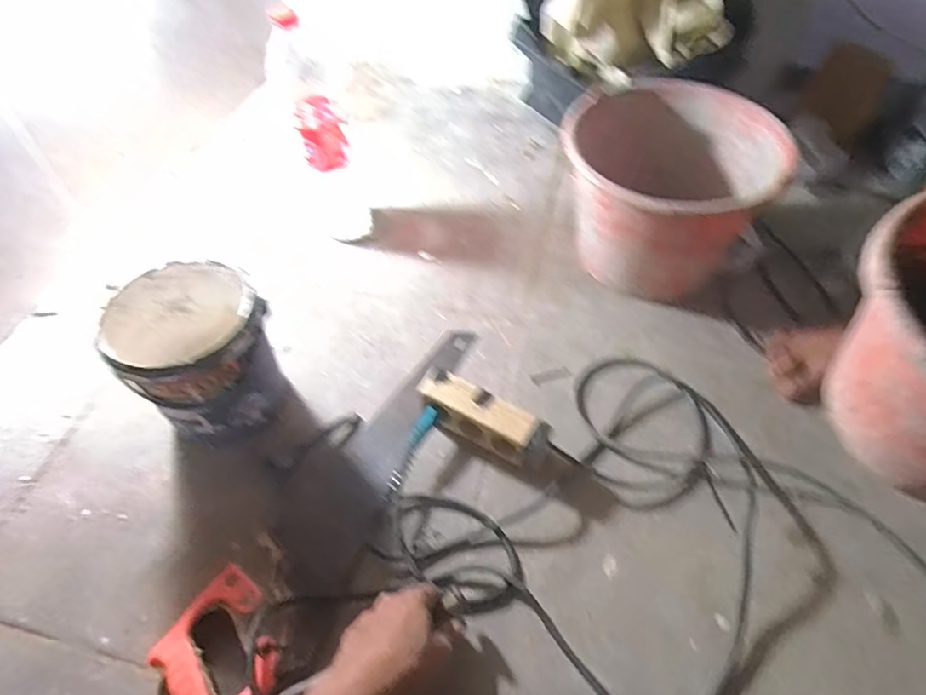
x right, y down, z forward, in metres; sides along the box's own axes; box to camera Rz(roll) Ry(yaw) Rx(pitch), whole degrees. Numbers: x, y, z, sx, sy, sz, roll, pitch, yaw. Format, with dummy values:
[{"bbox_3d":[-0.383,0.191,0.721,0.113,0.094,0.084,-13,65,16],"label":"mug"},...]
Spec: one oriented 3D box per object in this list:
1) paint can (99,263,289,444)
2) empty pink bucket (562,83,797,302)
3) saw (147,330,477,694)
[{"bbox_3d":[-0.291,0.014,0.651,0.147,0.172,0.153,0,54,1],"label":"paint can"},{"bbox_3d":[0.270,-0.221,0.806,0.248,0.198,0.281,36,60,25],"label":"empty pink bucket"},{"bbox_3d":[-0.134,0.147,0.634,0.116,0.031,0.501,21,55,17],"label":"saw"}]

